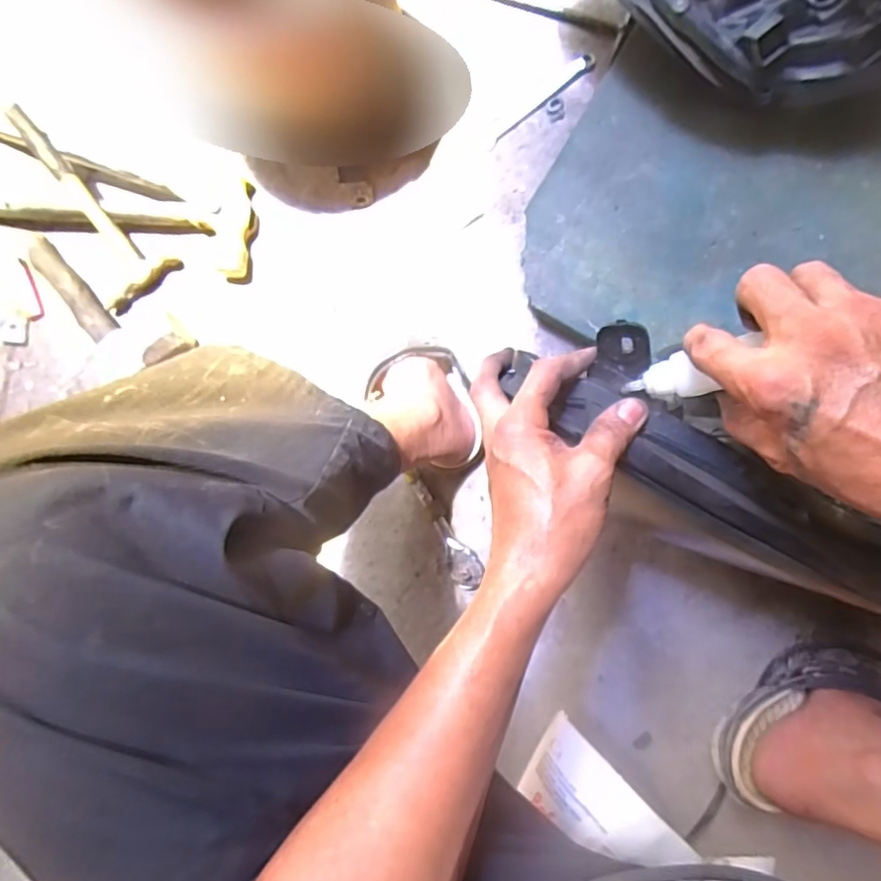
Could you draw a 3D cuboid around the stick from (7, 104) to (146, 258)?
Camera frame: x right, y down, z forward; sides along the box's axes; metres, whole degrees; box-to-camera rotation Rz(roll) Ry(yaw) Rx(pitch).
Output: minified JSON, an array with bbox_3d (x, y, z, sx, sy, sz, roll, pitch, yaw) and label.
[{"bbox_3d":[-0.440,-0.305,0.703,0.020,0.024,0.200,-36,101,7],"label":"stick"}]

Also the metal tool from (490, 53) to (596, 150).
[{"bbox_3d":[0.115,-0.379,0.657,0.144,0.010,0.016,-41,83,6],"label":"metal tool"}]

